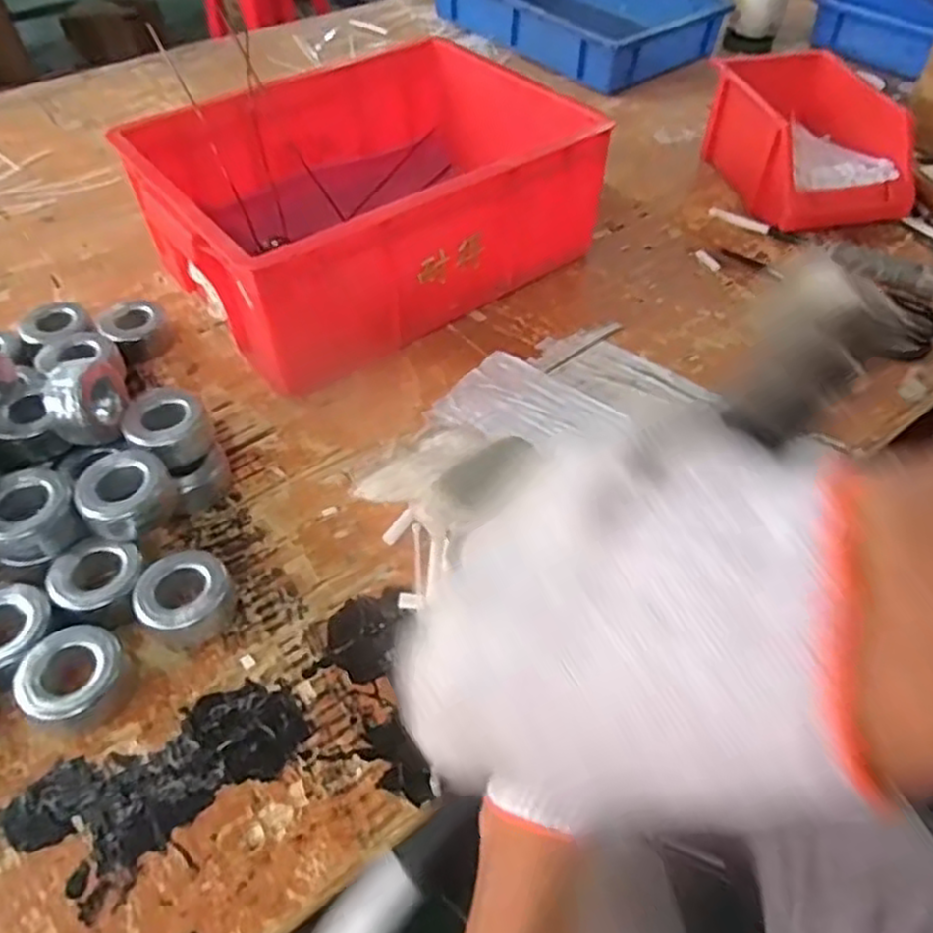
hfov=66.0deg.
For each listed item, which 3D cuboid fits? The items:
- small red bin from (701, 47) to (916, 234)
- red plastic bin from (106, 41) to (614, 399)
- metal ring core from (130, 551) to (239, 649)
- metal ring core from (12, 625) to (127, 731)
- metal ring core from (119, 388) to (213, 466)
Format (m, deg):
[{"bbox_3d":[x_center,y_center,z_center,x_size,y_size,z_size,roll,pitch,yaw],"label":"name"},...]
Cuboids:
[{"bbox_3d":[0.395,-0.376,0.841,0.156,0.110,0.234,-9,49,-6],"label":"small red bin"},{"bbox_3d":[-0.104,-0.281,0.745,0.393,0.150,0.310,-30,55,-23],"label":"red plastic bin"},{"bbox_3d":[-0.190,0.094,0.493,0.060,0.038,0.061,-1,49,1],"label":"metal ring core"},{"bbox_3d":[-0.250,0.132,0.458,0.058,0.032,0.060,-1,49,1],"label":"metal ring core"},{"bbox_3d":[-0.233,-0.031,0.563,0.060,0.030,0.070,-26,53,-20],"label":"metal ring core"}]

